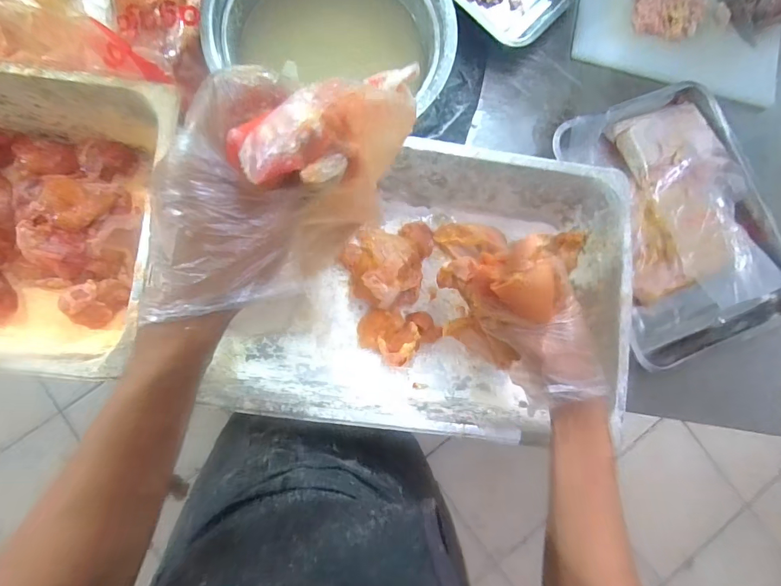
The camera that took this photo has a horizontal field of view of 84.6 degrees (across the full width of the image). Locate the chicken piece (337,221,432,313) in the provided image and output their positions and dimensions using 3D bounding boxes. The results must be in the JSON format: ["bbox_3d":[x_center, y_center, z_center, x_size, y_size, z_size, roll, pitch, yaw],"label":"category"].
[{"bbox_3d":[-0.005,-0.040,0.598,0.117,0.060,0.121,14,83,-3],"label":"chicken piece"}]

